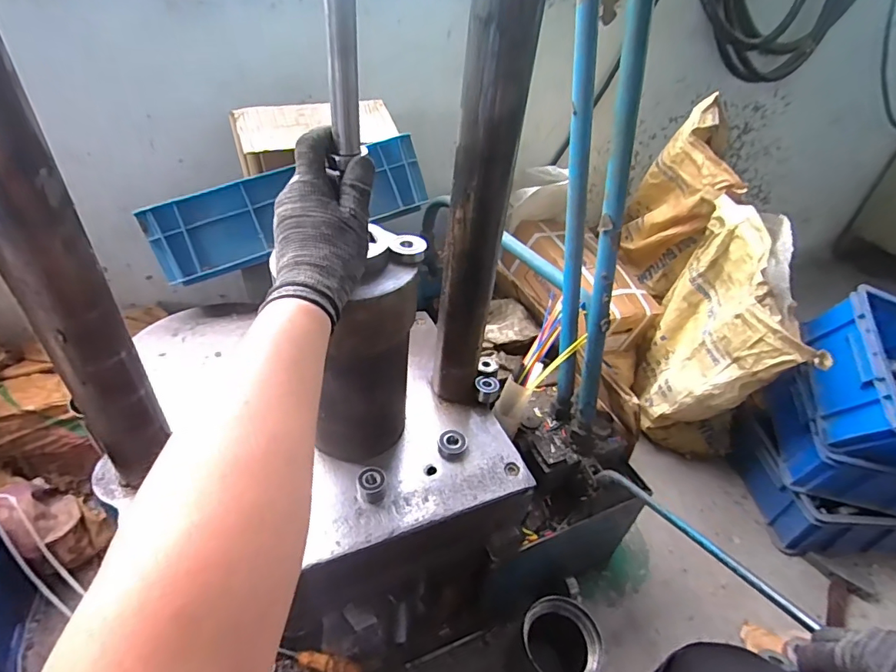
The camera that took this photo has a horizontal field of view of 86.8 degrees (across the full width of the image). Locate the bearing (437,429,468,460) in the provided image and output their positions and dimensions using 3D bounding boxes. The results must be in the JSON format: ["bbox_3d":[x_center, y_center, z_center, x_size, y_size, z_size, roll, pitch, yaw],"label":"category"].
[{"bbox_3d":[0.006,0.143,0.627,0.038,0.017,0.038,-1,40,-9],"label":"bearing"}]

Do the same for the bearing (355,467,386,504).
[{"bbox_3d":[-0.090,0.174,0.557,0.032,0.024,0.033,4,39,-3],"label":"bearing"}]

